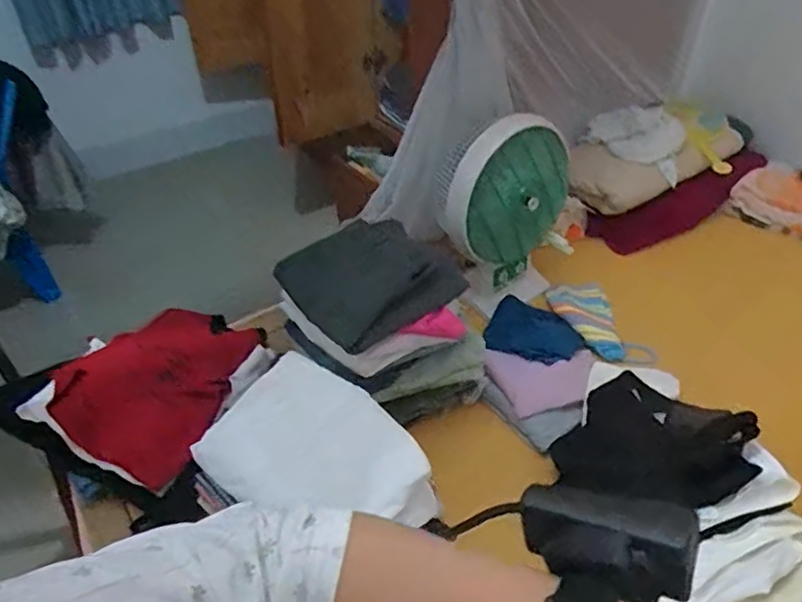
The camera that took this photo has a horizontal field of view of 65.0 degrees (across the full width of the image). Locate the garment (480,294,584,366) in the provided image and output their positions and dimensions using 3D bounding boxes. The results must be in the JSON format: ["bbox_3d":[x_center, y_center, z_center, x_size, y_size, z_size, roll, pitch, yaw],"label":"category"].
[{"bbox_3d":[0.267,0.069,1.281,0.201,0.040,0.178,23,45,25],"label":"garment"}]

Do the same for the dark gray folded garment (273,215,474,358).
[{"bbox_3d":[-0.060,-0.044,1.042,0.235,0.056,0.244,-38,61,-7],"label":"dark gray folded garment"}]

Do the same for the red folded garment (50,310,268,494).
[{"bbox_3d":[-0.438,0.146,1.167,0.250,0.123,0.366,18,44,21],"label":"red folded garment"}]

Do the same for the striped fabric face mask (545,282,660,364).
[{"bbox_3d":[0.411,0.046,1.329,0.147,0.032,0.247,-12,41,-13],"label":"striped fabric face mask"}]

